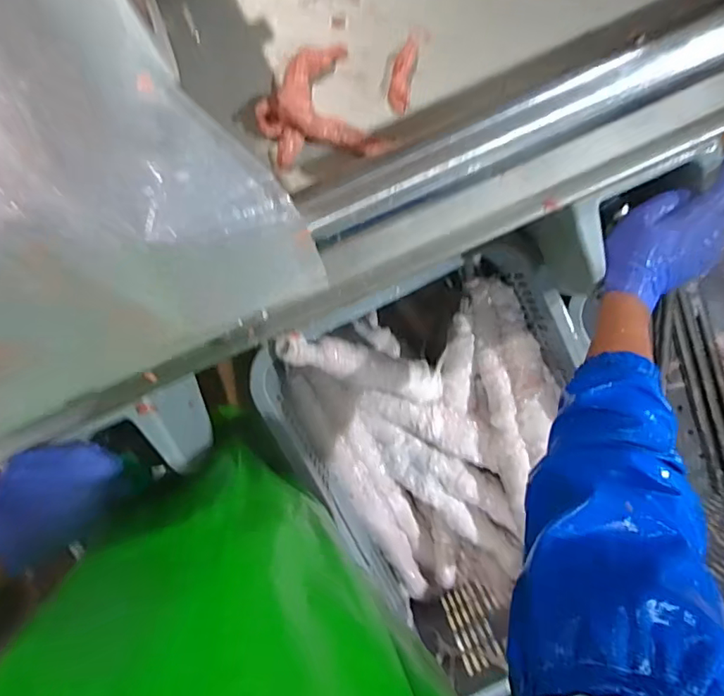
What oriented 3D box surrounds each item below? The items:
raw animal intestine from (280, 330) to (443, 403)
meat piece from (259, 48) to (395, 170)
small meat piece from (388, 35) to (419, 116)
[{"bbox_3d":[0.002,0.024,0.649,0.249,0.039,0.053,17,98,-39],"label":"raw animal intestine"},{"bbox_3d":[-0.036,-0.185,0.428,0.088,0.036,0.090,0,98,-3],"label":"meat piece"},{"bbox_3d":[0.034,-0.226,0.438,0.019,0.016,0.063,9,97,-5],"label":"small meat piece"}]

